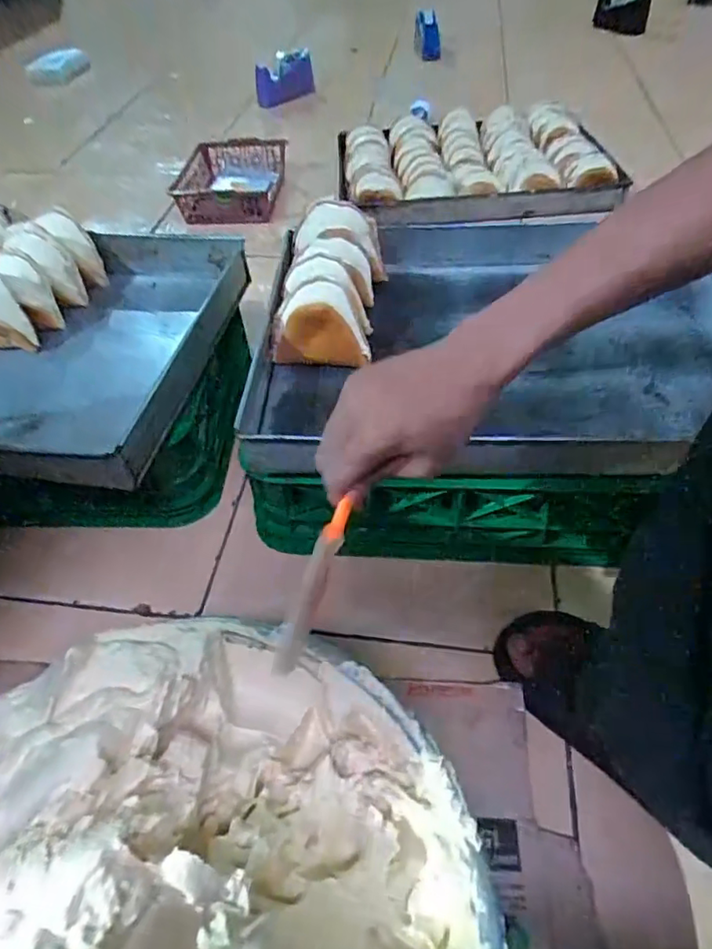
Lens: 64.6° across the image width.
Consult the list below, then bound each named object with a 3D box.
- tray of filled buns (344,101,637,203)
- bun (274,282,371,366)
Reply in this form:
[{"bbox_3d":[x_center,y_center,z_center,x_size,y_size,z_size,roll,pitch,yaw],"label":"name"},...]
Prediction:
[{"bbox_3d":[0.260,-0.748,1.330,0.607,0.078,0.477,-8,51,-3],"label":"tray of filled buns"},{"bbox_3d":[-0.041,-0.177,0.680,0.115,0.086,0.062,0,51,4],"label":"bun"}]

